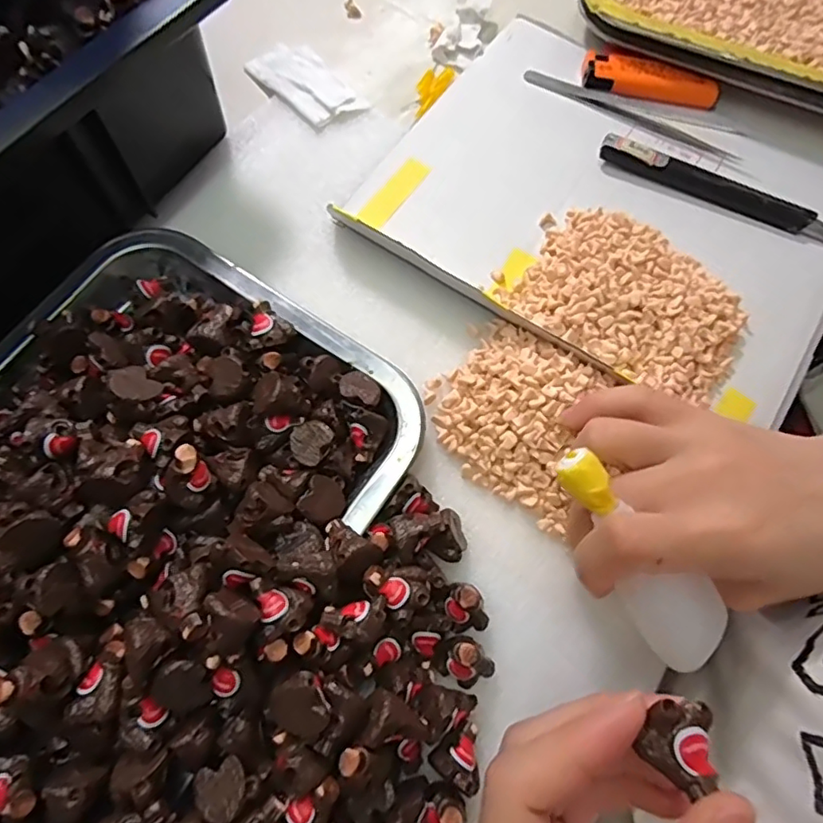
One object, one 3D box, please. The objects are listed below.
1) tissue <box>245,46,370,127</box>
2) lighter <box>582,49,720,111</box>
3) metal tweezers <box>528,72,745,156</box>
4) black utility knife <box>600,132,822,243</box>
[{"bbox_3d":[-0.064,-0.197,0.341,0.036,0.006,0.073,-39,76,-14],"label":"tissue"},{"bbox_3d":[0.144,-0.199,0.344,0.081,0.010,0.026,13,71,3],"label":"lighter"},{"bbox_3d":[0.128,-0.178,0.342,0.124,0.006,0.022,19,71,5],"label":"metal tweezers"},{"bbox_3d":[0.170,-0.125,0.319,0.133,0.014,0.017,21,72,6],"label":"black utility knife"}]

